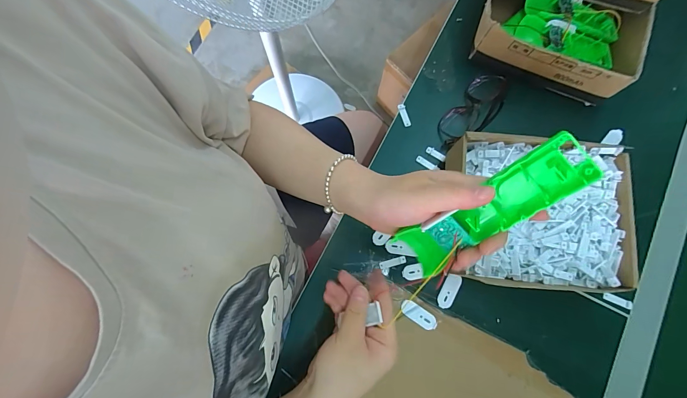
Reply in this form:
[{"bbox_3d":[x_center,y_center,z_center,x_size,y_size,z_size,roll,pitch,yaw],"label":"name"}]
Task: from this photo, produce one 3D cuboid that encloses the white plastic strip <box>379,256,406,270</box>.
[{"bbox_3d":[0.068,0.088,0.446,0.037,0.004,0.009,-15,77,-5],"label":"white plastic strip"}]

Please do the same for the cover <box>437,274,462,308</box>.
[{"bbox_3d":[0.141,0.123,0.431,0.022,0.007,0.047,27,77,5],"label":"cover"}]

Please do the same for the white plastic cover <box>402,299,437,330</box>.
[{"bbox_3d":[0.098,0.152,0.423,0.050,0.006,0.021,32,78,7],"label":"white plastic cover"}]

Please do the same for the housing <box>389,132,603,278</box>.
[{"bbox_3d":[0.112,0.015,0.266,0.029,0.165,0.045,-19,72,-52],"label":"housing"}]

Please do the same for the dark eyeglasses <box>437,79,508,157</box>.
[{"bbox_3d":[0.189,-0.127,0.480,0.058,0.027,0.139,39,78,8],"label":"dark eyeglasses"}]

